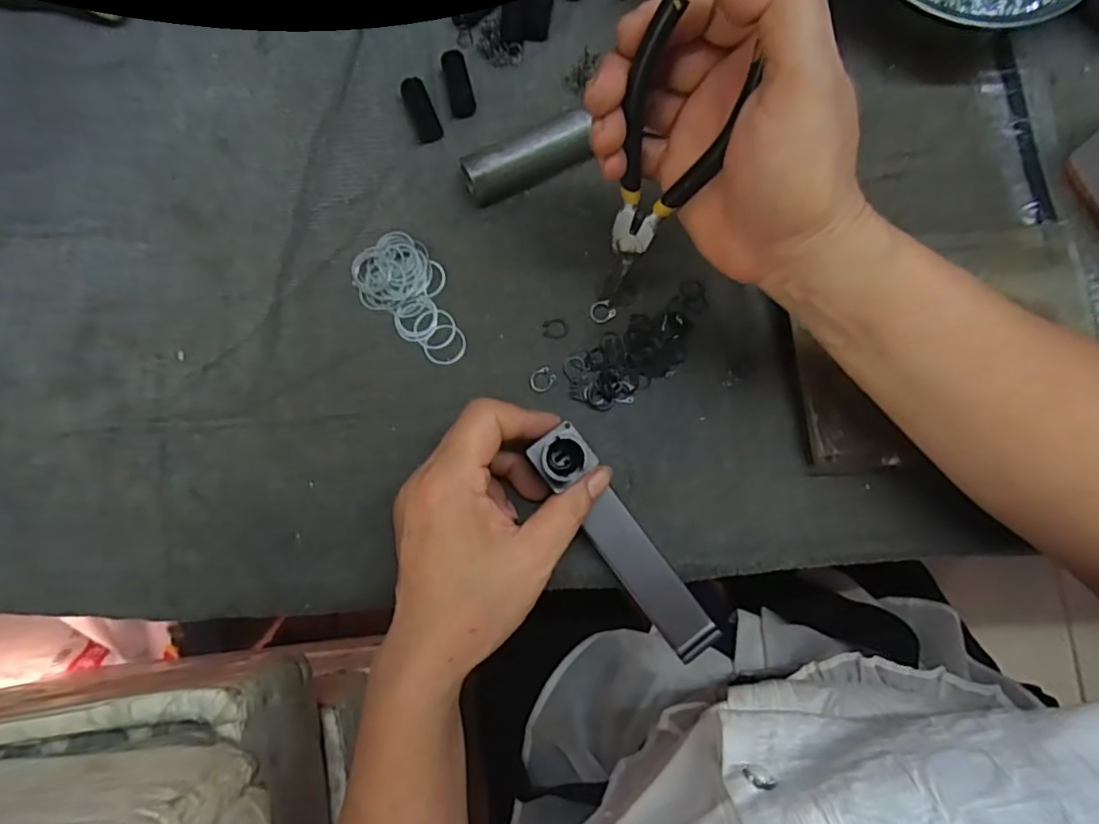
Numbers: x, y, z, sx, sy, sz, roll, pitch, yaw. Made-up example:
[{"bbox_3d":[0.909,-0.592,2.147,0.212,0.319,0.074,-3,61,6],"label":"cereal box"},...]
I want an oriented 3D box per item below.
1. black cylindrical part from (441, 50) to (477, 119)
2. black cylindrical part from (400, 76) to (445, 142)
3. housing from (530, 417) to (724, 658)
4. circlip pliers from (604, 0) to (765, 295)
[{"bbox_3d":[-0.055,-0.197,0.349,0.014,0.011,0.038,-13,79,-3],"label":"black cylindrical part"},{"bbox_3d":[-0.075,-0.177,0.341,0.015,0.011,0.038,-19,79,-4],"label":"black cylindrical part"},{"bbox_3d":[0.035,0.061,0.275,0.024,0.023,0.129,-37,103,-7],"label":"housing"},{"bbox_3d":[0.049,-0.099,0.253,0.043,0.131,0.010,13,53,2],"label":"circlip pliers"}]

